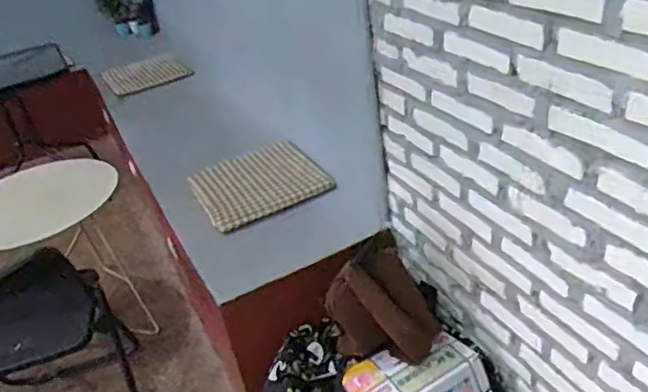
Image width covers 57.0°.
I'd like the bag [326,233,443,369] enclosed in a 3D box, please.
[{"bbox_3d":[0.132,0.259,1.421,0.281,0.287,0.113,14,36,33],"label":"bag"}]

